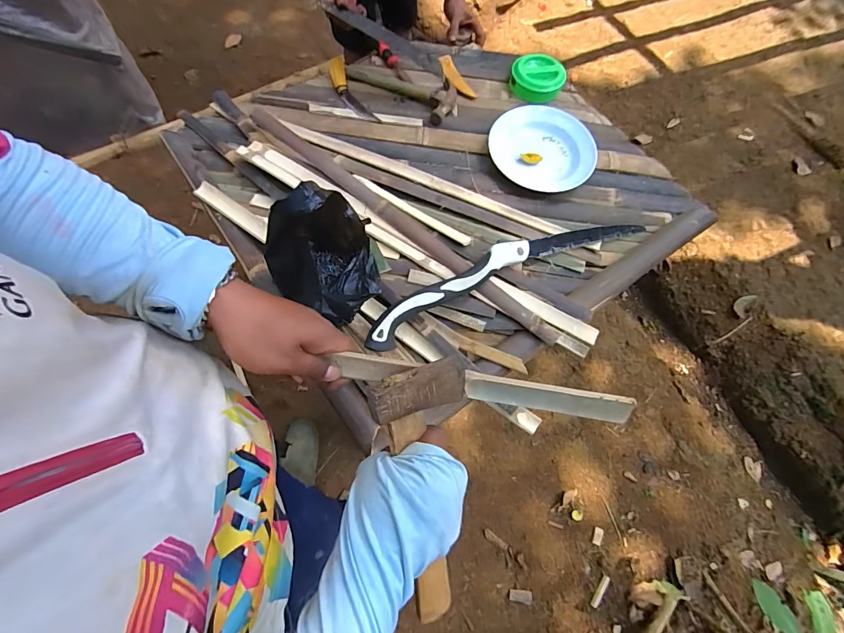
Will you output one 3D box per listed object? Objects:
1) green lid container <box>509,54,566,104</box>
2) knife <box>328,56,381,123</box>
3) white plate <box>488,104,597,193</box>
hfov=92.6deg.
[{"bbox_3d":[0.266,-0.548,0.934,0.120,0.045,0.113,1,70,-2],"label":"green lid container"},{"bbox_3d":[-0.156,-0.488,0.890,0.043,0.029,0.172,-31,89,-11],"label":"knife"},{"bbox_3d":[0.251,-0.352,0.855,0.224,0.042,0.187,24,71,7],"label":"white plate"}]

